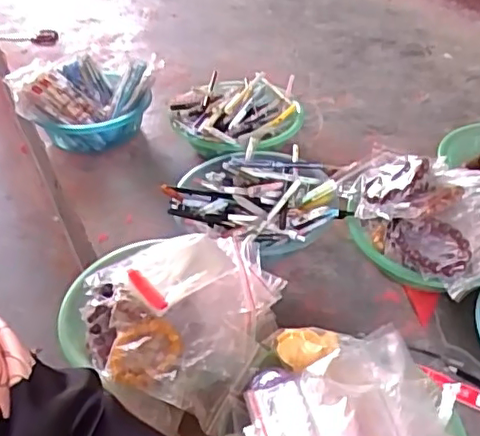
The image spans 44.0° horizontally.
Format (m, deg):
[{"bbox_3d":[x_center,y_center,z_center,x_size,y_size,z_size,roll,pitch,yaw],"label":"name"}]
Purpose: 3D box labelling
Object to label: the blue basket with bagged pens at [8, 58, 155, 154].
[{"bbox_3d":[-0.296,-0.235,1.164,0.252,0.137,0.227,-4,40,-5],"label":"blue basket with bagged pens"}]

